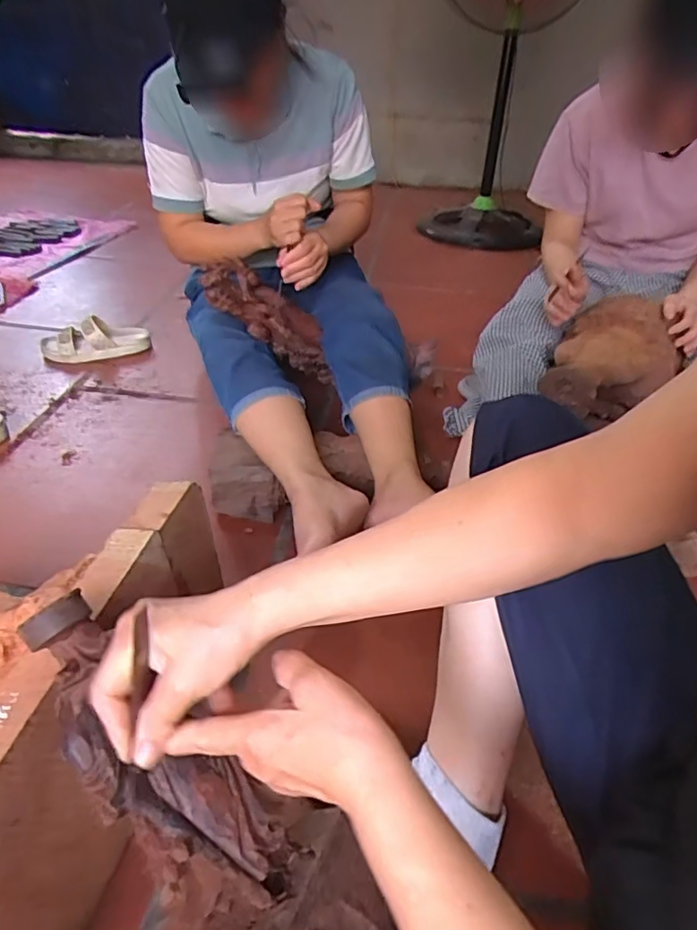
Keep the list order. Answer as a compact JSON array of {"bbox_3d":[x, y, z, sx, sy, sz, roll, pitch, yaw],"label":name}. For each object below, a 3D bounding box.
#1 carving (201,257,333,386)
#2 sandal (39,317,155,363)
[{"bbox_3d":[-0.127,-0.246,1.007,0.281,0.080,0.069,37,20,-32],"label":"carving"},{"bbox_3d":[-0.554,-0.281,1.295,0.223,0.075,0.096,-11,38,-19],"label":"sandal"}]

